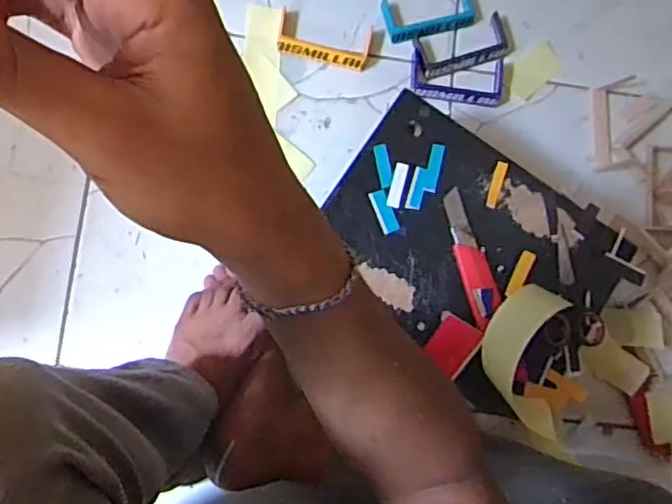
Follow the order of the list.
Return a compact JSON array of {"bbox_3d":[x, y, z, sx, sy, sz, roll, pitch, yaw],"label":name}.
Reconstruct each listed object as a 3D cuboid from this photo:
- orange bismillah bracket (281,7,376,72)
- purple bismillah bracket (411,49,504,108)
[{"bbox_3d":[-0.013,-0.249,0.766,0.107,0.021,0.049,12,81,-4],"label":"orange bismillah bracket"},{"bbox_3d":[0.146,-0.207,0.775,0.112,0.017,0.057,7,82,-5],"label":"purple bismillah bracket"}]

